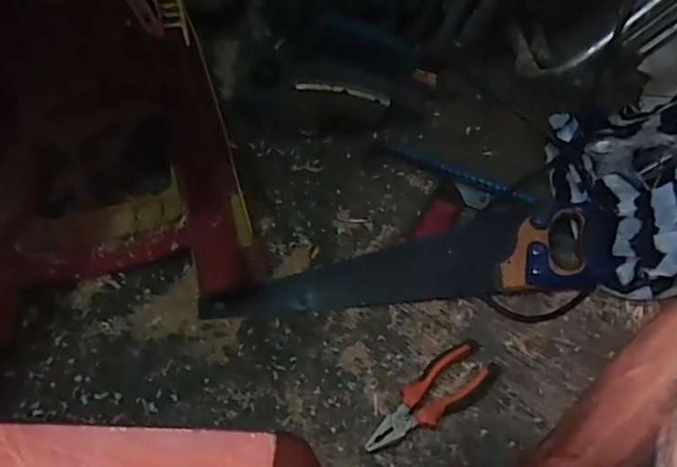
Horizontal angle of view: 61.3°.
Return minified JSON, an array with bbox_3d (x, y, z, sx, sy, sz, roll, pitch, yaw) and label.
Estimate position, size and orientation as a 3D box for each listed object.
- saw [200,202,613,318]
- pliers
[{"bbox_3d":[0.085,0.030,0.693,0.477,0.035,0.104,-4,56,-1],"label":"saw"},{"bbox_3d":[0.097,0.172,0.605,0.163,0.023,0.054,-31,60,-17],"label":"pliers"}]

